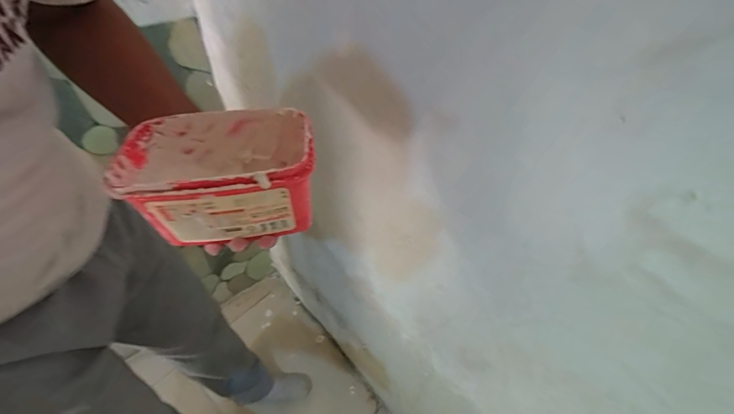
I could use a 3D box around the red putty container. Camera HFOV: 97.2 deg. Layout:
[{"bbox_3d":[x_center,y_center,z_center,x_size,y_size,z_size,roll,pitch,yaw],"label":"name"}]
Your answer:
[{"bbox_3d":[-0.128,-0.026,0.301,0.151,0.083,0.099,-7,43,-5],"label":"red putty container"}]

